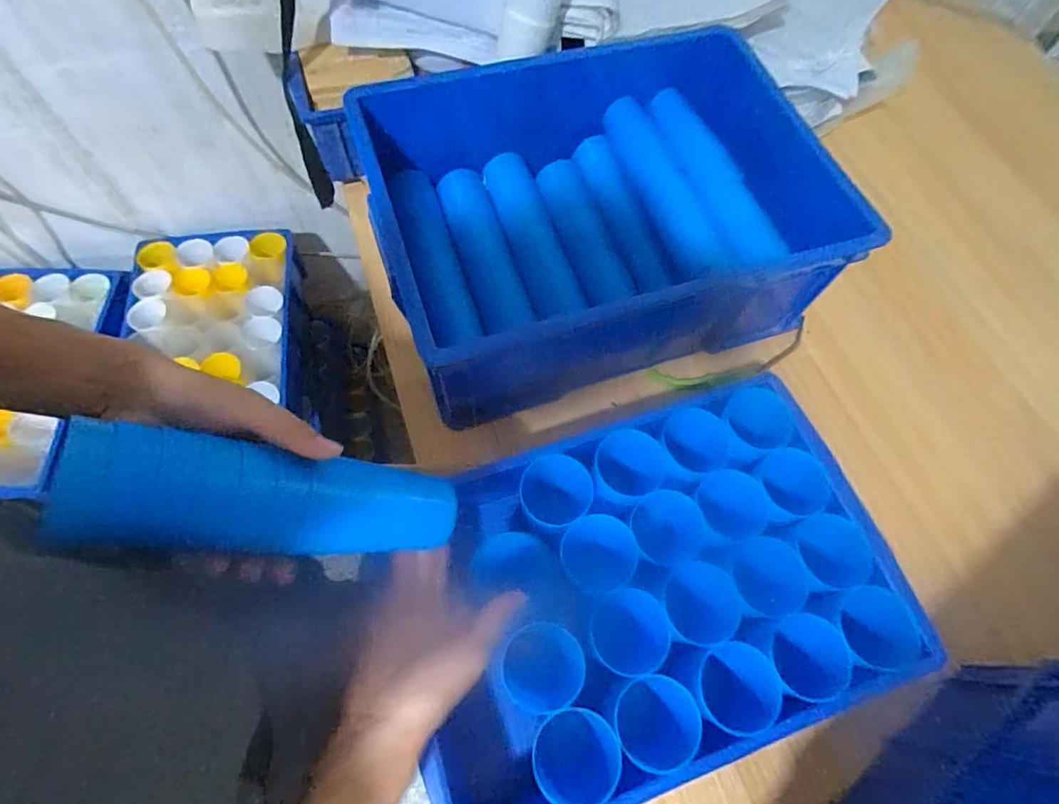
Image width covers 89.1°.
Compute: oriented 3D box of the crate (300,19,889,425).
[{"bbox_3d":[0.043,-0.215,0.607,0.502,0.169,0.362,-15,67,-10],"label":"crate"}]

